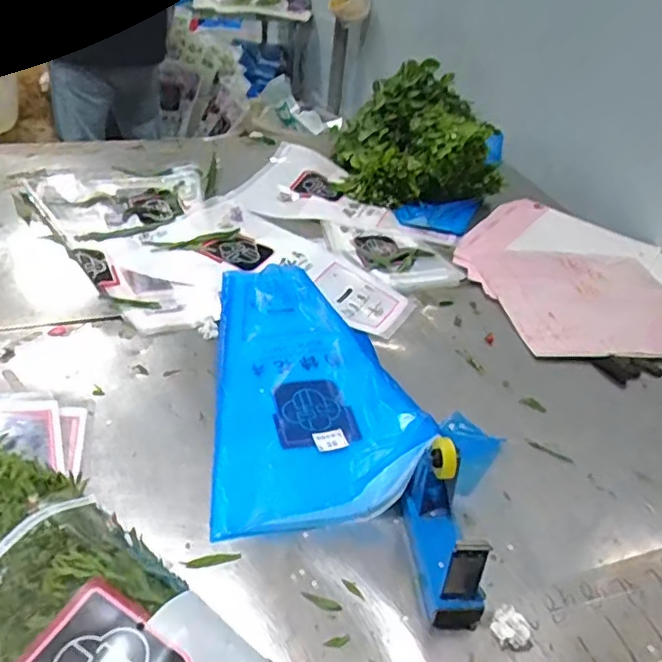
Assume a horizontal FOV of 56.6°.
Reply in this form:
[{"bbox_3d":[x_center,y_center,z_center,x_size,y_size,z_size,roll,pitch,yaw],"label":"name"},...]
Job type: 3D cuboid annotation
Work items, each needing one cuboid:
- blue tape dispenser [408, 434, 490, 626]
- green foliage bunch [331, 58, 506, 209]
[{"bbox_3d":[0.144,0.243,0.748,0.069,0.127,0.176,3,39,-7],"label":"blue tape dispenser"},{"bbox_3d":[0.220,-0.519,1.624,0.406,0.247,0.355,-4,41,-16],"label":"green foliage bunch"}]

